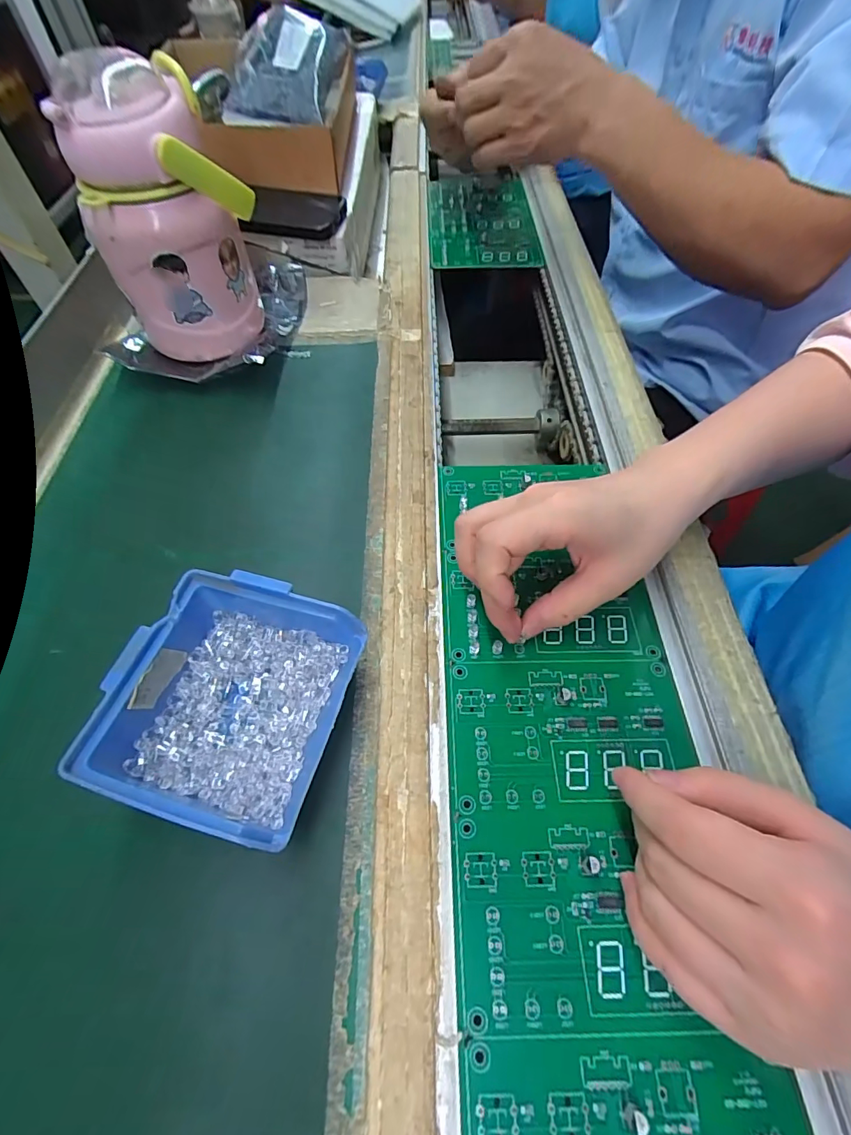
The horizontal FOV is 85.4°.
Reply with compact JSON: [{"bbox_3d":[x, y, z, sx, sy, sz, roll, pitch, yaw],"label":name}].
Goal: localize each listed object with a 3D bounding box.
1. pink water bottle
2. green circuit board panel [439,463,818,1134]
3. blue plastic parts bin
[{"bbox_3d":[-0.185,-0.255,0.349,0.109,0.163,0.098,-21,61,-14],"label":"pink water bottle"},{"bbox_3d":[0.074,0.117,0.224,0.130,0.007,0.450,-2,57,-3],"label":"green circuit board panel"},{"bbox_3d":[-0.090,0.062,0.219,0.096,0.047,0.100,15,59,7],"label":"blue plastic parts bin"}]

